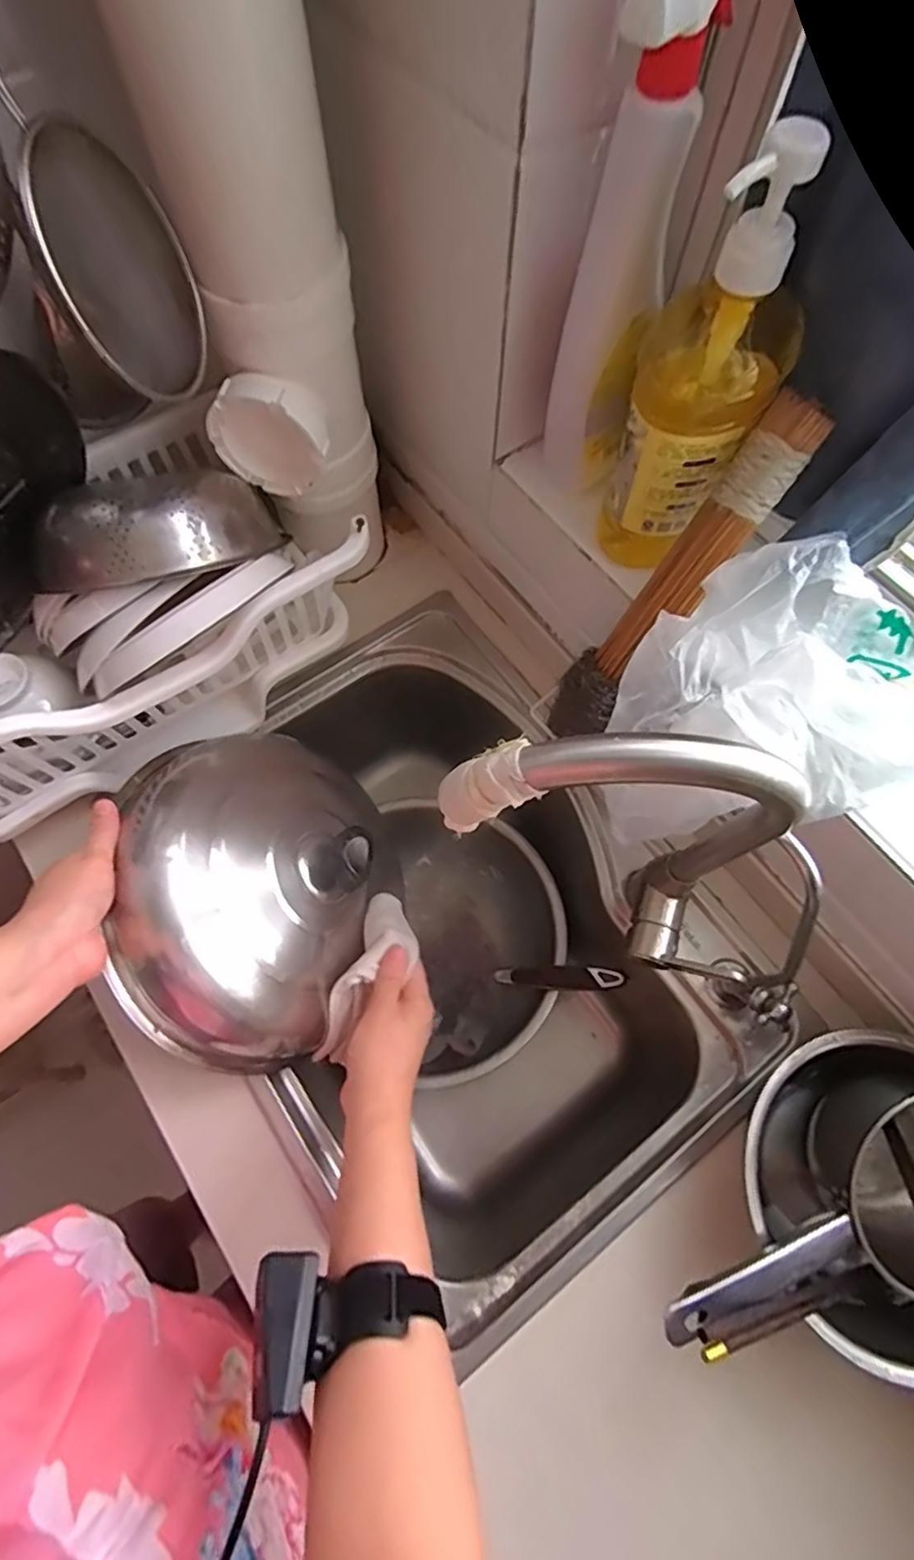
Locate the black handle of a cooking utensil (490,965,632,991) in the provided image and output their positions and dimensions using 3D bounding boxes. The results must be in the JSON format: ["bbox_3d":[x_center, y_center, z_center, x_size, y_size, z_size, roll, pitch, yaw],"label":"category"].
[{"bbox_3d":[0.109,0.214,0.682,0.143,0.014,0.025,-6,67,23],"label":"black handle of a cooking utensil"}]

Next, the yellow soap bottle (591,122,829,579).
[{"bbox_3d":[0.158,-0.246,0.415,0.082,0.260,0.063,26,71,9],"label":"yellow soap bottle"}]

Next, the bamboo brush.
[{"bbox_3d":[0.152,-0.133,0.462,0.052,0.276,0.028,47,37,16],"label":"bamboo brush"}]

